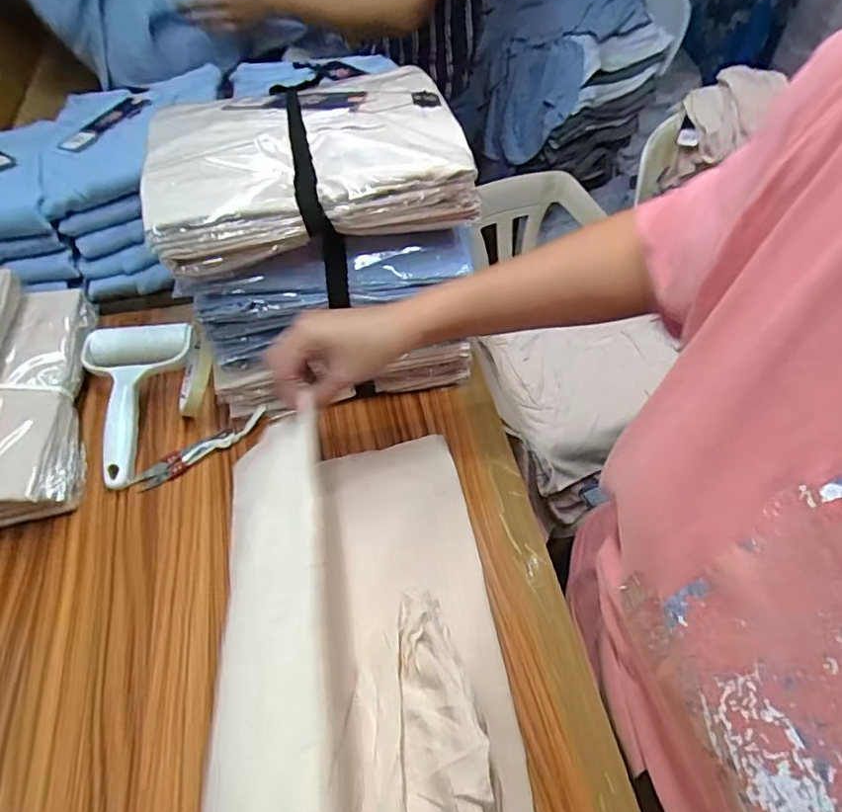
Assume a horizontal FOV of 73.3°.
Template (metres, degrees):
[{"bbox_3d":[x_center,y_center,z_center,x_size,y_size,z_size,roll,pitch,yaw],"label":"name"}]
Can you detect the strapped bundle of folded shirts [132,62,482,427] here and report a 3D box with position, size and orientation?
[{"bbox_3d":[-0.091,-0.144,0.545,0.241,0.248,0.161,-12,53,-7],"label":"strapped bundle of folded shirts"}]

